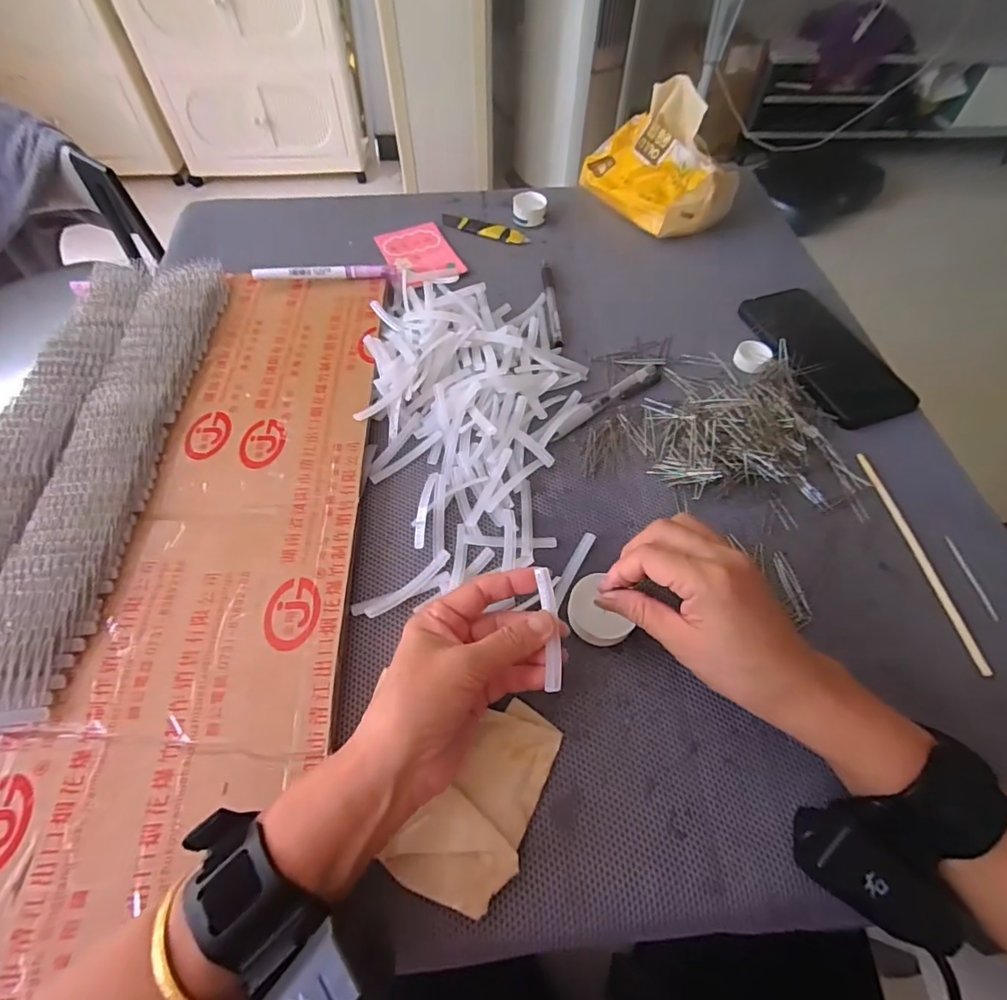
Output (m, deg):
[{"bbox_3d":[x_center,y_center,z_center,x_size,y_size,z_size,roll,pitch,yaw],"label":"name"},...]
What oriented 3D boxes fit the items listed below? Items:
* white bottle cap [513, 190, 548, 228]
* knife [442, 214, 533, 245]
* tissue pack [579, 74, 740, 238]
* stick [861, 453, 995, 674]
[{"bbox_3d":[0.029,-0.333,0.577,0.039,0.019,0.039,0,58,-1],"label":"white bottle cap"},{"bbox_3d":[-0.022,-0.306,0.568,0.105,0.009,0.025,23,60,13],"label":"knife"},{"bbox_3d":[0.174,-0.380,0.556,0.111,0.109,0.156,-25,62,-16],"label":"tissue pack"},{"bbox_3d":[0.296,0.038,0.363,0.009,0.010,0.169,-5,58,-4],"label":"stick"}]

